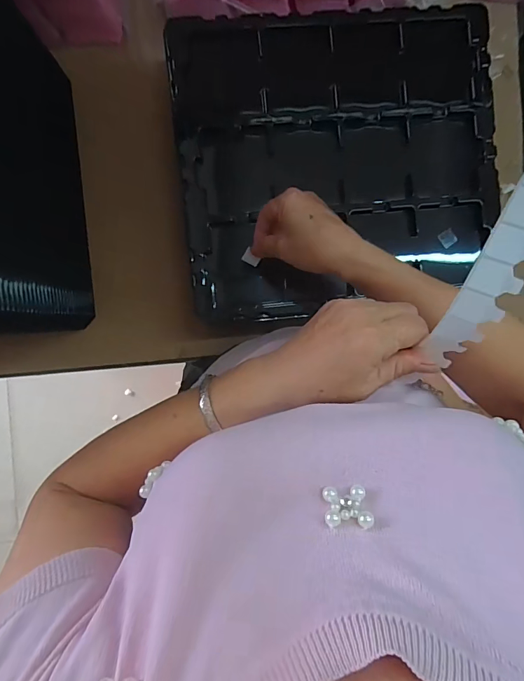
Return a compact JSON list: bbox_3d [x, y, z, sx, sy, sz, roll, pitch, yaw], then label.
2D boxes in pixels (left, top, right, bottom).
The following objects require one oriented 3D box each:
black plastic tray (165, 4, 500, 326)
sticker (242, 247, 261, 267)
[{"bbox_3d":[0.093,-0.203,0.448,0.366,0.045,0.336,-6,93,-3],"label":"black plastic tray"},{"bbox_3d":[-0.010,-0.089,0.422,0.018,0.006,0.016,27,113,-15],"label":"sticker"}]

